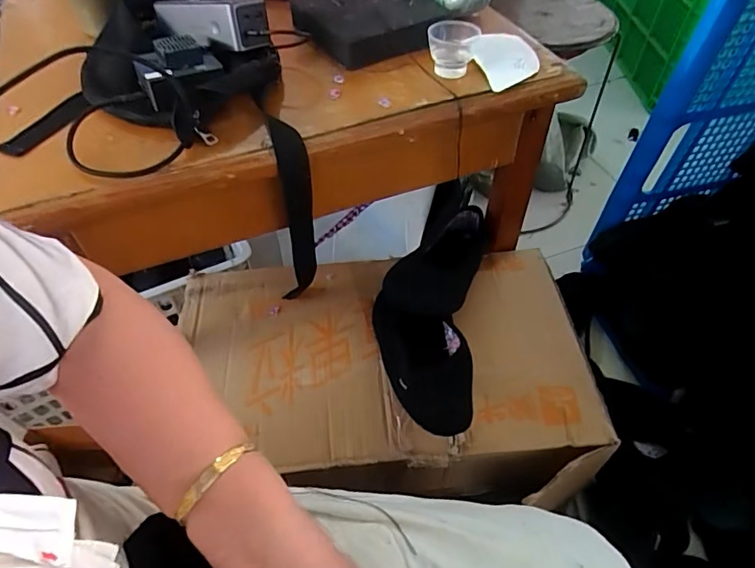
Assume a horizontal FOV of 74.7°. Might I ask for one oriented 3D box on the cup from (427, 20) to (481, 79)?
[{"bbox_3d":[0.083,-0.266,0.555,0.051,0.040,0.057,10,52,8],"label":"cup"}]

